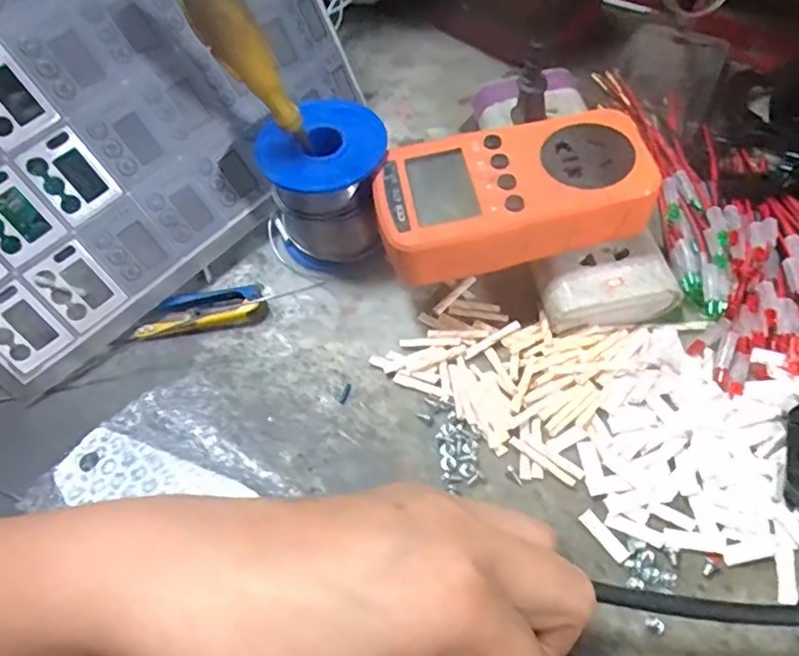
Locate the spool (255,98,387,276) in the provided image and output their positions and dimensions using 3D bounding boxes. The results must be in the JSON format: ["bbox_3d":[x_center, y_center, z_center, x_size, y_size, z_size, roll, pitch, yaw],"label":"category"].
[{"bbox_3d":[-0.038,-0.076,0.325,0.065,0.067,0.062,-22,58,-9],"label":"spool"}]

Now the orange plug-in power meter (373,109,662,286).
[{"bbox_3d":[0.053,-0.065,0.292,0.124,0.031,0.061,-11,57,-2],"label":"orange plug-in power meter"}]

